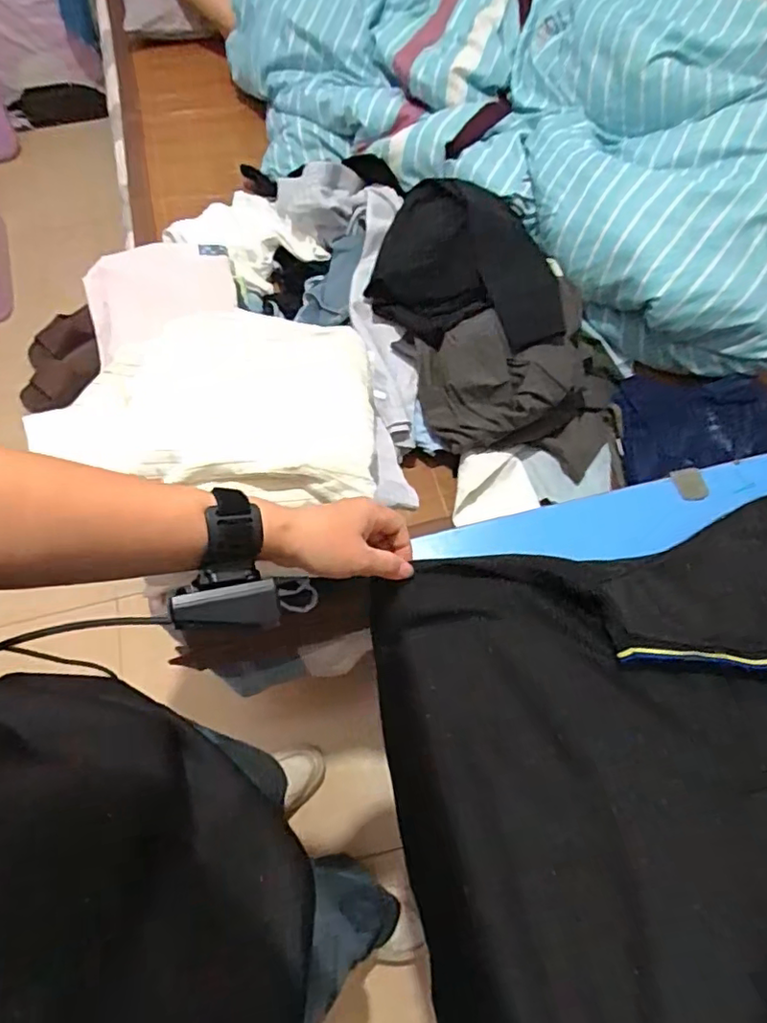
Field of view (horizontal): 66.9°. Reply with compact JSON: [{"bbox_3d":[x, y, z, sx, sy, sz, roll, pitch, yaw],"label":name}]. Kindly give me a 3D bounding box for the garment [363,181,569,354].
[{"bbox_3d":[0.140,-0.403,0.937,0.301,0.077,0.343,12,67,6],"label":"garment"}]

